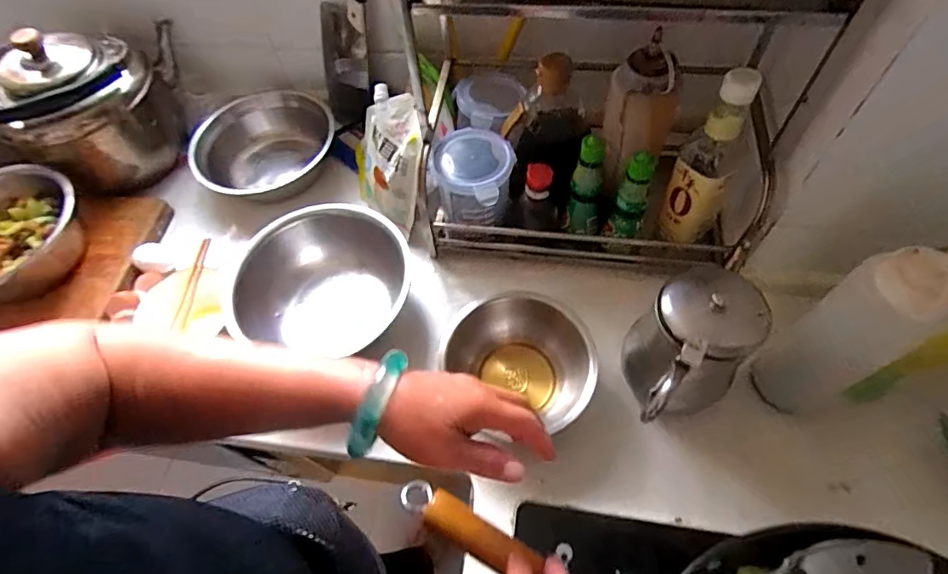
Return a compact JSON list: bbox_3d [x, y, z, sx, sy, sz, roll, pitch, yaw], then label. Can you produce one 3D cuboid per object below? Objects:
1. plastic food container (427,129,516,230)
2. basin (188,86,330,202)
[{"bbox_3d":[0.003,-0.134,0.641,0.095,0.106,0.103,-2,59,4],"label":"plastic food container"},{"bbox_3d":[-0.333,-0.221,0.802,0.214,0.086,0.214,-2,59,4],"label":"basin"}]

